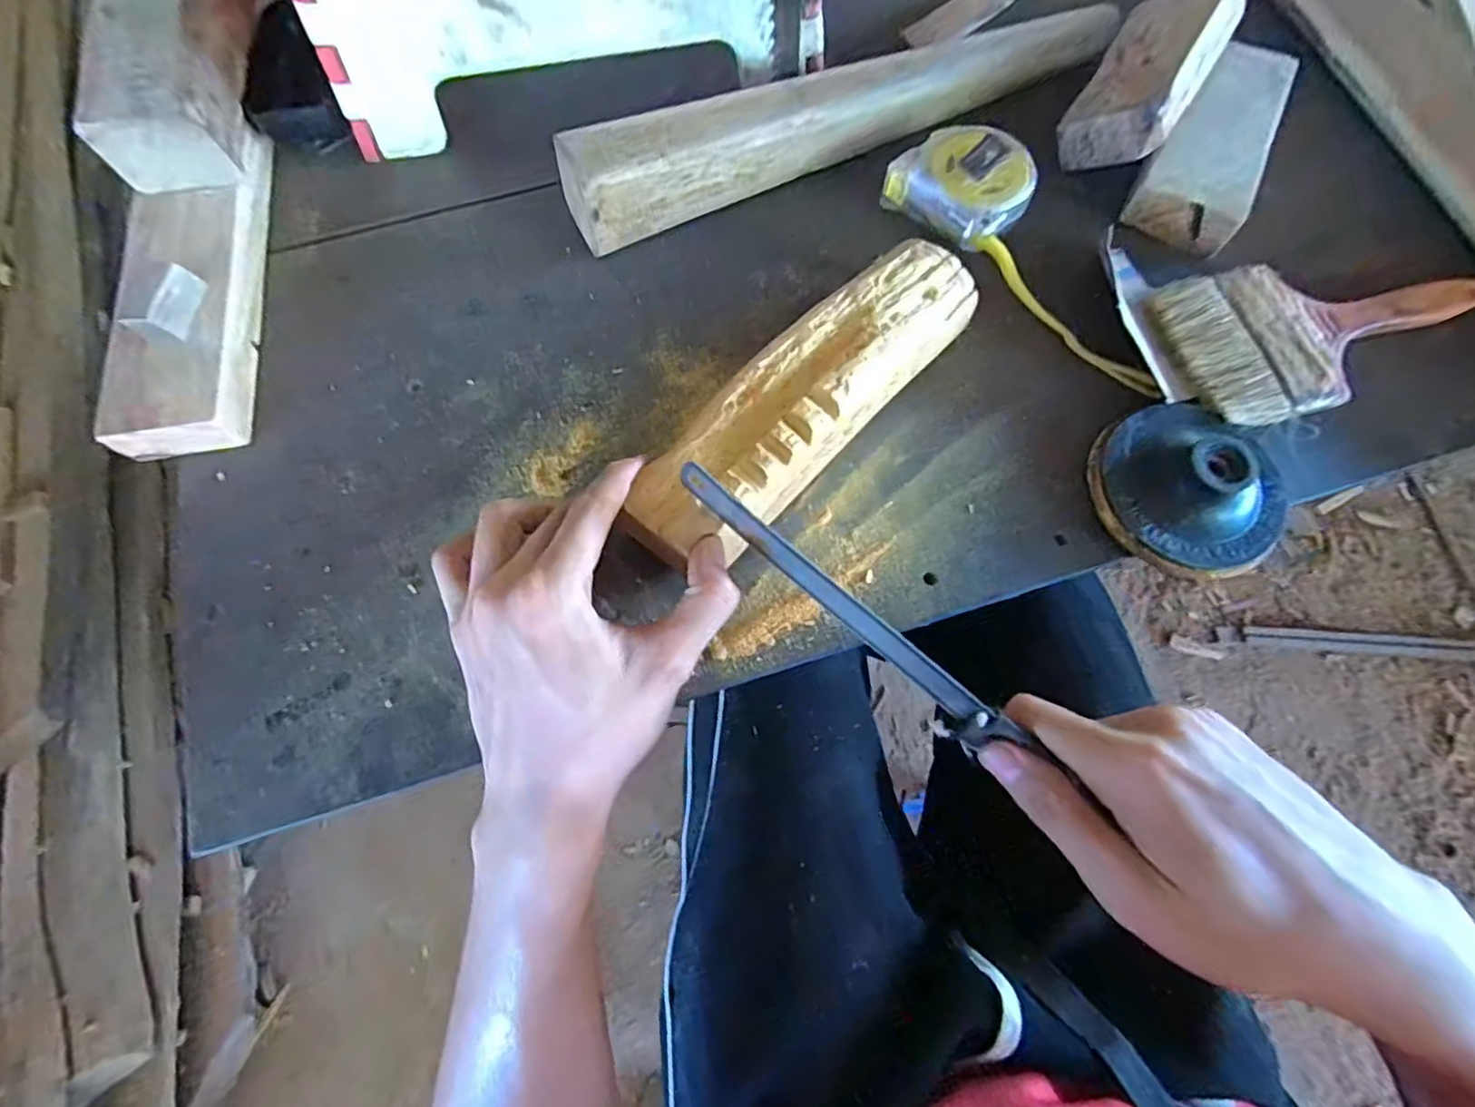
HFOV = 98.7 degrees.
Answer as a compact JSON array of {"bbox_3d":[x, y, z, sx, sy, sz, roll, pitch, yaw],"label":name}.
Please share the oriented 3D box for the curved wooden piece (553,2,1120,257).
[{"bbox_3d":[0.069,-0.263,0.375,0.354,0.053,0.048,-24,72,-8],"label":"curved wooden piece"}]

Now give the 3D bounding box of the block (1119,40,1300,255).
[{"bbox_3d":[0.279,-0.240,0.373,0.057,0.034,0.134,27,73,10],"label":"block"}]

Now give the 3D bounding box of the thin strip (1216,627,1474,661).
[{"bbox_3d":[1.033,0.150,1.055,0.435,0.010,0.034,4,71,2],"label":"thin strip"}]

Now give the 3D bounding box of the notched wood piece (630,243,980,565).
[{"bbox_3d":[0.033,-0.074,0.308,0.055,0.041,0.207,43,73,14],"label":"notched wood piece"}]

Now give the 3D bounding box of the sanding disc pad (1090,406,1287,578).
[{"bbox_3d":[0.220,-0.034,0.302,0.082,0.026,0.088,-27,73,-9],"label":"sanding disc pad"}]

